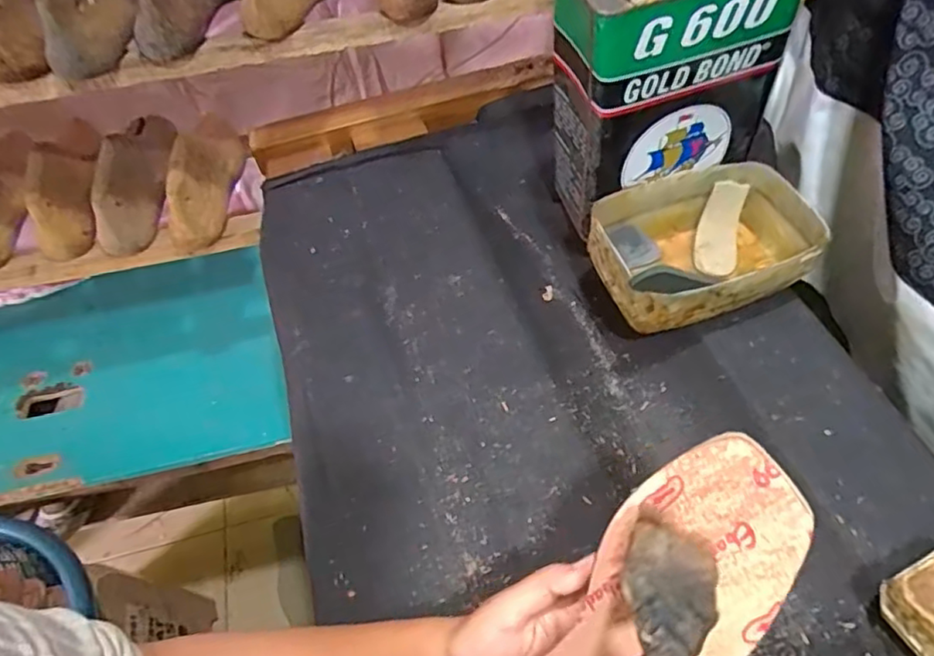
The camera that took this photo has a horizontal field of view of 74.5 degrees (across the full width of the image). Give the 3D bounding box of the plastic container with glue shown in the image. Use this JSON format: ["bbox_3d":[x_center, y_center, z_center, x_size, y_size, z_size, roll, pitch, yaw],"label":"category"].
[{"bbox_3d":[0.211,-0.071,0.547,0.194,0.077,0.127,-16,54,-6],"label":"plastic container with glue"}]

